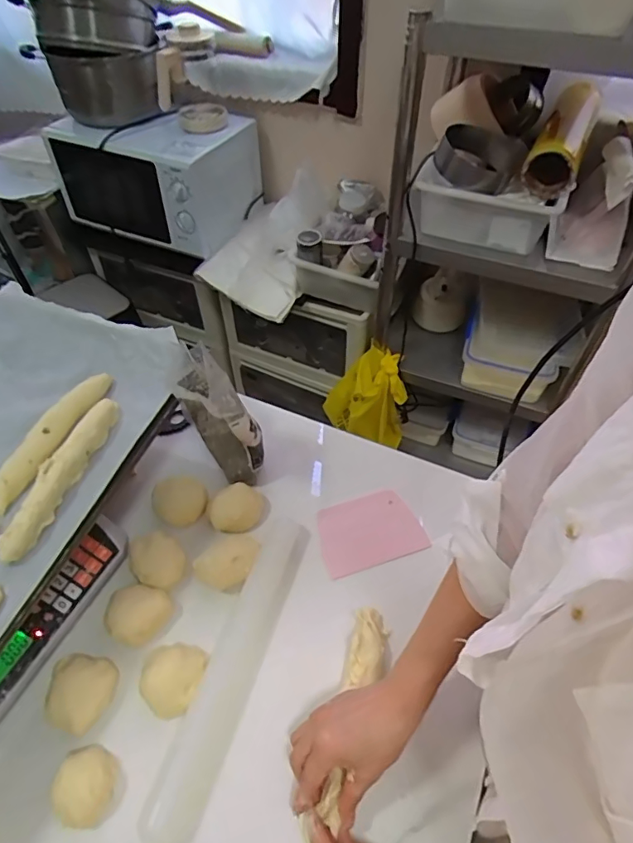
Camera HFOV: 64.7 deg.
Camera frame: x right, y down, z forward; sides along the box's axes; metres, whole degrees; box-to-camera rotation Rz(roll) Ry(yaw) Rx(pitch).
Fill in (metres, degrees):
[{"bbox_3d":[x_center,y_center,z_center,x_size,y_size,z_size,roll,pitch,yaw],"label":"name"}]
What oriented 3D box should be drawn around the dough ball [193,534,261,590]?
[{"bbox_3d":[-0.101,0.163,0.577,0.077,0.034,0.053,-23,54,-18],"label":"dough ball"}]

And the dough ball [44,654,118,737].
[{"bbox_3d":[-0.234,0.265,0.492,0.059,0.042,0.064,0,50,0],"label":"dough ball"}]

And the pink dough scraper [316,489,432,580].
[{"bbox_3d":[0.063,0.135,0.622,0.126,0.008,0.092,-14,52,-14],"label":"pink dough scraper"}]

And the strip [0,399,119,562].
[{"bbox_3d":[-0.272,0.051,0.536,0.029,0.029,0.199,11,51,9],"label":"strip"}]

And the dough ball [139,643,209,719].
[{"bbox_3d":[-0.148,0.257,0.507,0.063,0.035,0.068,17,52,13],"label":"dough ball"}]

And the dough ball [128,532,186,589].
[{"bbox_3d":[-0.182,0.160,0.574,0.057,0.036,0.072,-36,59,-26],"label":"dough ball"}]

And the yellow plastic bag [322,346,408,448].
[{"bbox_3d":[0.141,-0.067,1.385,0.161,0.298,0.184,-19,53,-15],"label":"yellow plastic bag"}]

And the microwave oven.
[{"bbox_3d":[-0.460,-0.698,1.394,0.496,0.264,0.298,24,54,19],"label":"microwave oven"}]

